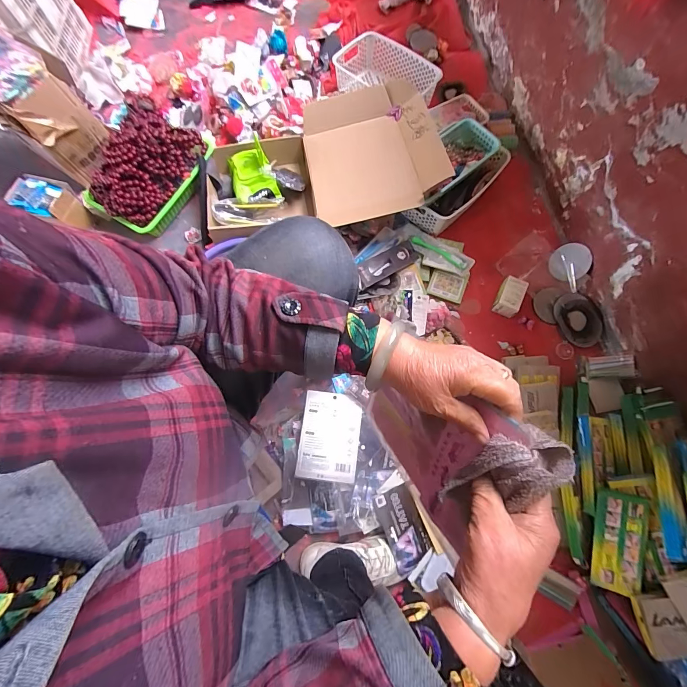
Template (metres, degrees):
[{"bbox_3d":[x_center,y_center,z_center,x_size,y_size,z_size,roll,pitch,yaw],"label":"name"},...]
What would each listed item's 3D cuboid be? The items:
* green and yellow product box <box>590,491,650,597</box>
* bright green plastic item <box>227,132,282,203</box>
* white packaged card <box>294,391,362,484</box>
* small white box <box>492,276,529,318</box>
[{"bbox_3d":[0.496,0.360,0.606,0.073,0.014,0.181,4,96,36],"label":"green and yellow product box"},{"bbox_3d":[-0.252,-0.466,0.922,0.113,0.058,0.214,-19,74,-4],"label":"bright green plastic item"},{"bbox_3d":[-0.029,0.195,0.710,0.123,0.015,0.177,6,74,4],"label":"white packaged card"},{"bbox_3d":[0.412,-0.117,0.837,0.058,0.048,0.088,29,76,10],"label":"small white box"}]

